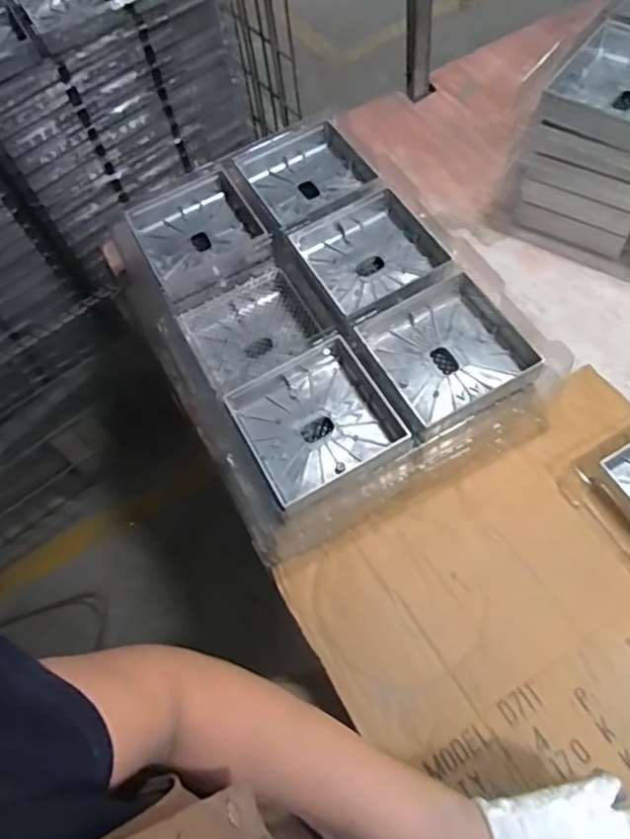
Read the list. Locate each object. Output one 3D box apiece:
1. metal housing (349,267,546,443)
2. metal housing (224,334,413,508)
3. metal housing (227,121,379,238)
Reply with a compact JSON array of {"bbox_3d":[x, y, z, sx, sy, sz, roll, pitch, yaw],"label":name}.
[{"bbox_3d":[0.128,-0.063,0.599,0.140,0.034,0.141,-28,63,-8],"label":"metal housing"},{"bbox_3d":[0.001,0.003,0.585,0.139,0.039,0.142,-27,63,-7],"label":"metal housing"},{"bbox_3d":[-0.011,-0.290,0.739,0.141,0.040,0.158,-29,63,-8],"label":"metal housing"}]

